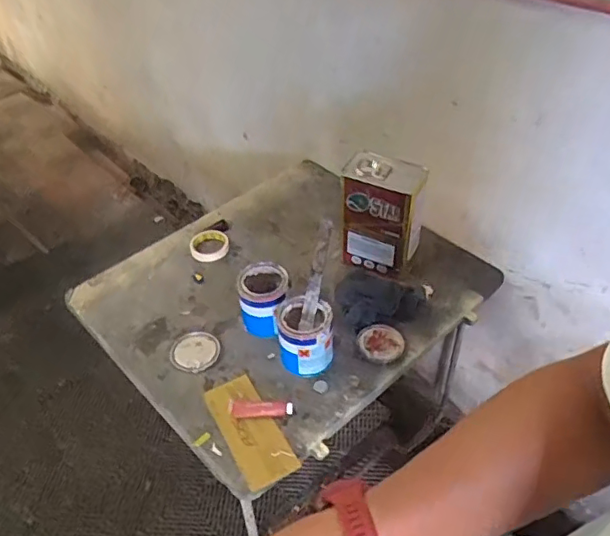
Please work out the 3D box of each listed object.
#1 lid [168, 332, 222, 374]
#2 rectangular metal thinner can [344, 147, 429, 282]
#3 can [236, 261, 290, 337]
[{"bbox_3d":[-0.227,0.169,1.166,0.101,0.007,0.111,-3,43,3],"label":"lid"},{"bbox_3d":[0.173,-0.109,1.267,0.170,0.263,0.106,14,46,20],"label":"rectangular metal thinner can"},{"bbox_3d":[-0.083,0.067,1.172,0.104,0.107,0.110,-7,43,-2],"label":"can"}]

